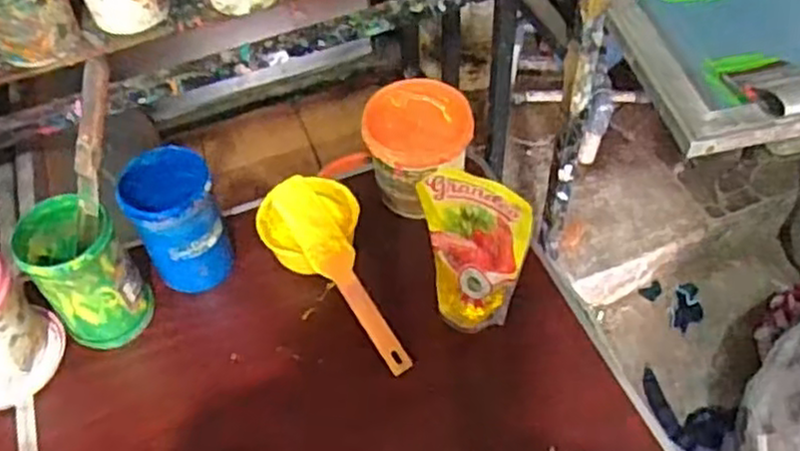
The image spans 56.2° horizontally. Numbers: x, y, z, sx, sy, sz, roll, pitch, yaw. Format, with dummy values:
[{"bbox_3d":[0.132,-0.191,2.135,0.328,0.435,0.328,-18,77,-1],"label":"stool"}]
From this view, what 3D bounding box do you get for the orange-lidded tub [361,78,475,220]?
[{"bbox_3d":[0.019,-0.090,0.906,0.115,0.120,0.115,-1,52,2],"label":"orange-lidded tub"}]

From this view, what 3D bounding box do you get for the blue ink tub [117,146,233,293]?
[{"bbox_3d":[-0.250,-0.002,0.853,0.096,0.153,0.104,-22,54,-14],"label":"blue ink tub"}]

